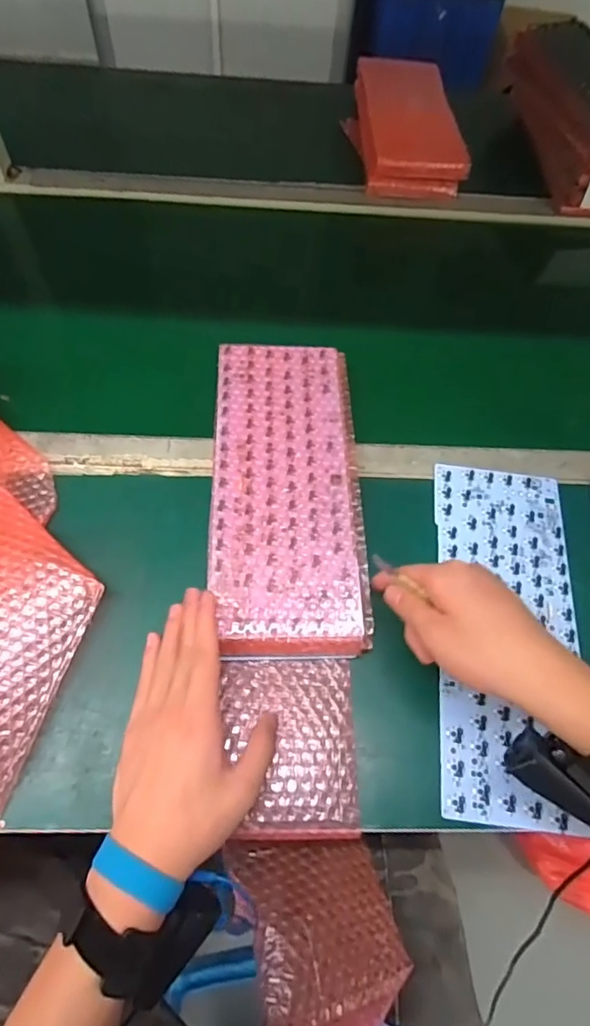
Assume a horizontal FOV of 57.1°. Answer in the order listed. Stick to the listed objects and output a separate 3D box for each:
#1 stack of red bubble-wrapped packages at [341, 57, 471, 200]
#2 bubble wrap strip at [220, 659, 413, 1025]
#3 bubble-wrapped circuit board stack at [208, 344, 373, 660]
[{"bbox_3d":[0.160,-0.569,0.800,0.143,0.055,0.268,-1,62,-4],"label":"stack of red bubble-wrapped packages"},{"bbox_3d":[0.015,0.270,0.421,0.115,0.082,0.304,-4,81,-6],"label":"bubble wrap strip"},{"bbox_3d":[-0.008,-0.029,0.503,0.130,0.024,0.317,-1,62,-4],"label":"bubble-wrapped circuit board stack"}]

